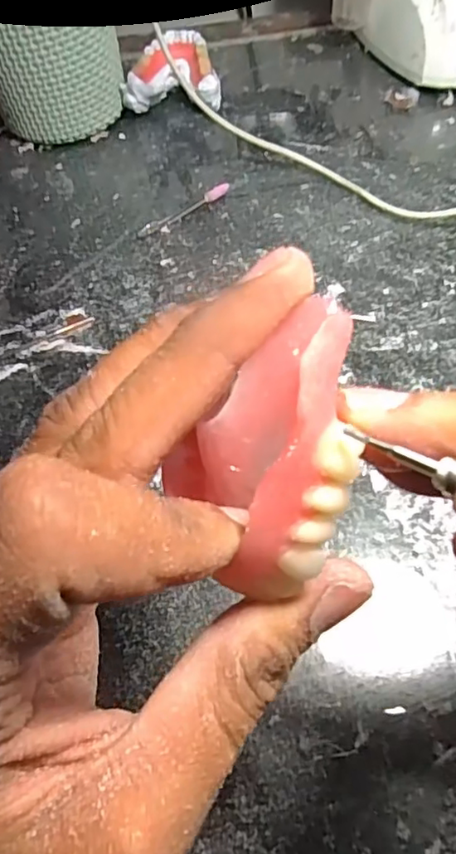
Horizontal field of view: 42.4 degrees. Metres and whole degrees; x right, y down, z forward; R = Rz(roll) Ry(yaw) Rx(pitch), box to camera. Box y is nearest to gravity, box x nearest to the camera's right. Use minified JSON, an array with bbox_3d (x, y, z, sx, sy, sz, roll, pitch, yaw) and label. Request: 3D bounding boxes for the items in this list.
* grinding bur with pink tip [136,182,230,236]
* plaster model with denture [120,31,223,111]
[{"bbox_3d":[-0.026,-0.128,0.347,0.062,0.006,0.008,-30,61,-13],"label":"grinding bur with pink tip"},{"bbox_3d":[-0.038,-0.240,0.404,0.064,0.033,0.055,-2,58,4],"label":"plaster model with denture"}]

